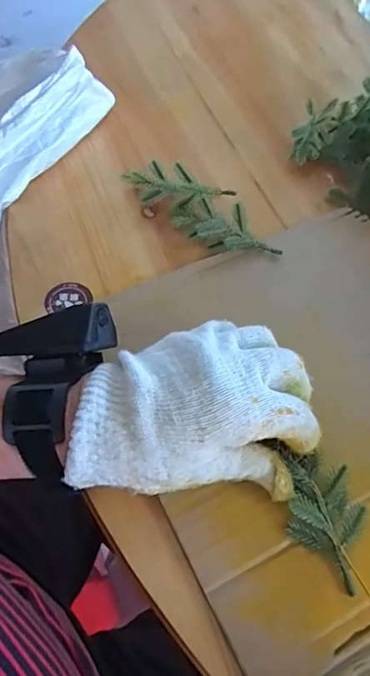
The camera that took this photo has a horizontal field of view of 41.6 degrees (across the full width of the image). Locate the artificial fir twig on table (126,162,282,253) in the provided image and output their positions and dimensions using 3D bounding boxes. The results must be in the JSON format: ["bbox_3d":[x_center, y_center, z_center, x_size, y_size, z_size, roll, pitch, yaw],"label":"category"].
[{"bbox_3d":[0.016,-0.106,0.394,0.134,0.020,0.047,38,64,19],"label":"artificial fir twig on table"}]

